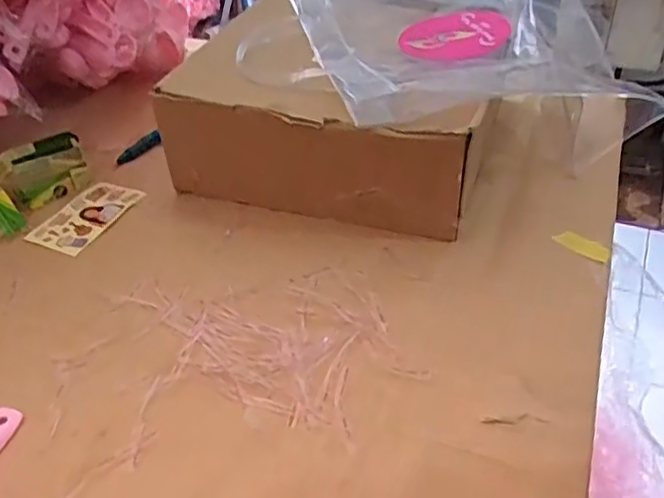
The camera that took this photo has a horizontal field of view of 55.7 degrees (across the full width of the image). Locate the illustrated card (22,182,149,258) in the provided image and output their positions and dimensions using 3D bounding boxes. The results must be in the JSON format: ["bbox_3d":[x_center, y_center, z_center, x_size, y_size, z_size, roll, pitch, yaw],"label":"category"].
[{"bbox_3d":[-0.212,-0.030,0.543,0.061,0.004,0.090,14,46,20],"label":"illustrated card"}]

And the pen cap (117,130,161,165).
[{"bbox_3d":[-0.184,-0.097,0.601,0.054,0.010,0.013,-26,35,21],"label":"pen cap"}]

